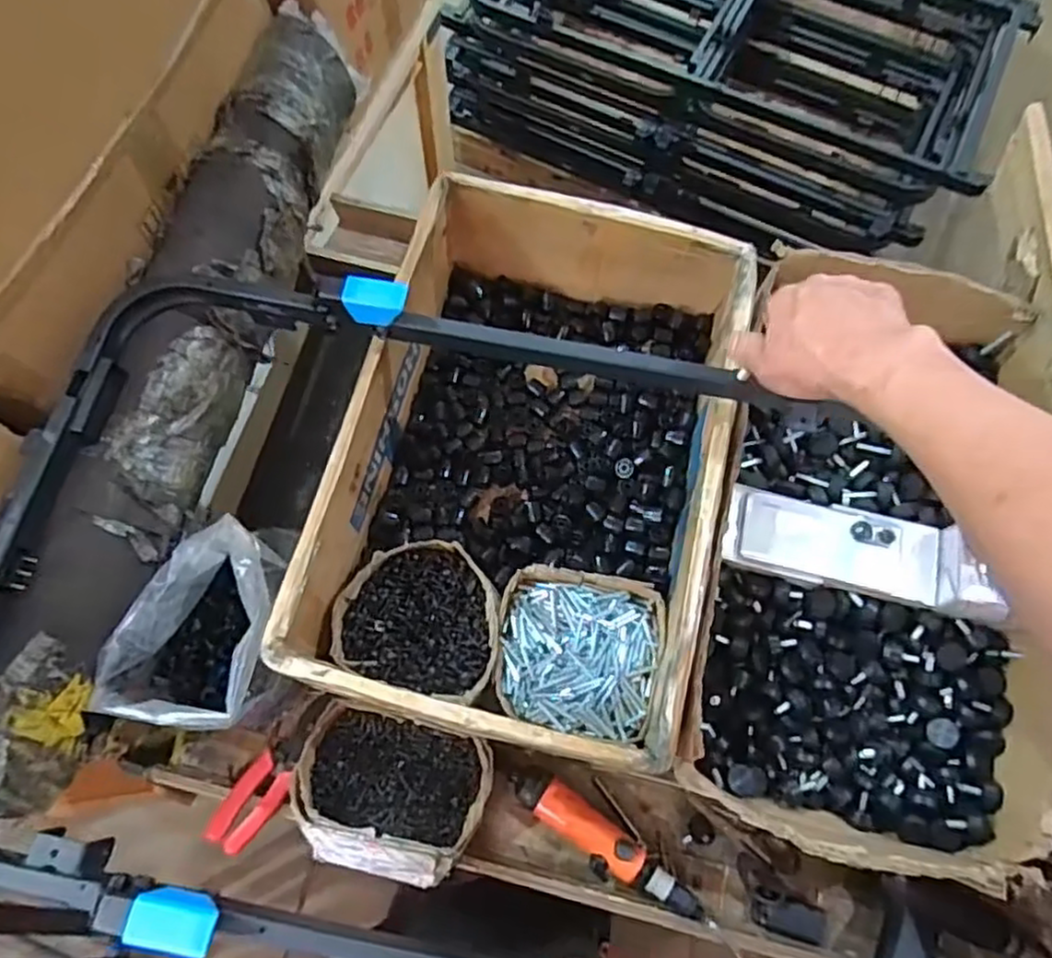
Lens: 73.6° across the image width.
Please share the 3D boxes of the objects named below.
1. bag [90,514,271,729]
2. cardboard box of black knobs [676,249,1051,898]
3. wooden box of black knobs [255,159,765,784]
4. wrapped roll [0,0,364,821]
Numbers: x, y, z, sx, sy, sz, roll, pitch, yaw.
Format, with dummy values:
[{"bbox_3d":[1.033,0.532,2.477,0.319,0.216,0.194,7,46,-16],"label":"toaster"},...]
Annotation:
[{"bbox_3d":[-0.289,0.142,0.660,0.126,0.121,0.181,18,71,5],"label":"bag"},{"bbox_3d":[0.337,0.109,0.695,0.320,0.135,0.483,14,71,4],"label":"cardboard box of black knobs"},{"bbox_3d":[0.014,-0.026,0.720,0.342,0.165,0.537,14,71,3],"label":"wooden box of black knobs"},{"bbox_3d":[-0.327,-0.129,0.679,0.126,0.102,0.841,11,70,3],"label":"wrapped roll"}]

